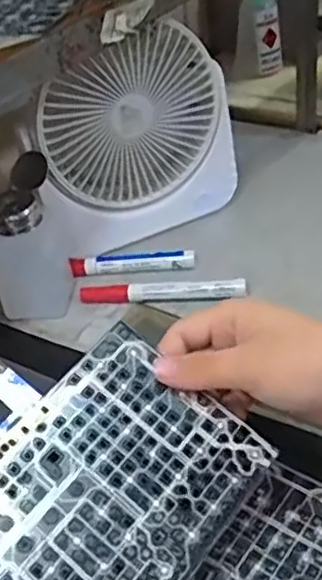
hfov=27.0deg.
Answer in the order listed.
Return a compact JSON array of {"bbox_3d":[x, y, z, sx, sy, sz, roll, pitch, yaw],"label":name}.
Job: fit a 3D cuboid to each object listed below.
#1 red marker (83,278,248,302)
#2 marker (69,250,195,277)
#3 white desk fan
[{"bbox_3d":[0.001,0.000,0.558,0.139,0.020,0.016,0,38,11],"label":"red marker"},{"bbox_3d":[-0.025,-0.025,0.593,0.109,0.015,0.016,-2,37,7],"label":"marker"},{"bbox_3d":[-0.020,-0.124,0.584,0.183,0.180,0.048,-25,40,-21],"label":"white desk fan"}]

